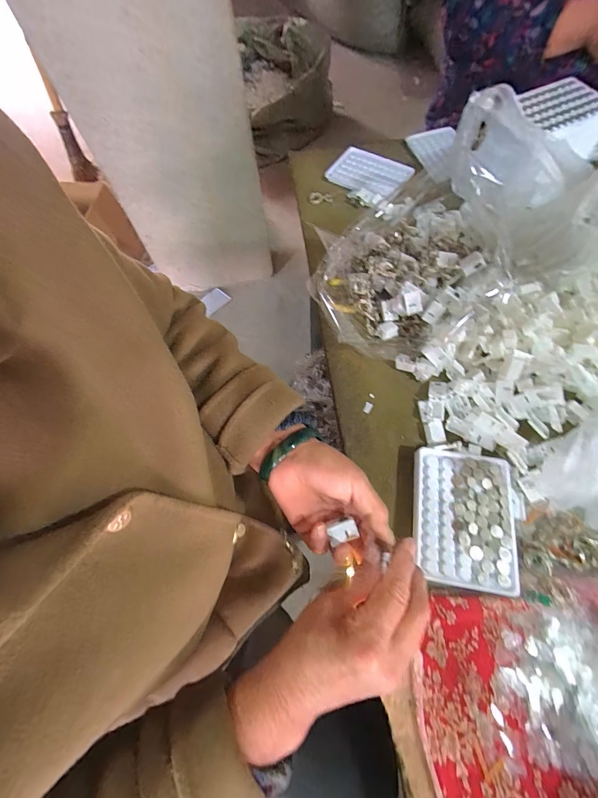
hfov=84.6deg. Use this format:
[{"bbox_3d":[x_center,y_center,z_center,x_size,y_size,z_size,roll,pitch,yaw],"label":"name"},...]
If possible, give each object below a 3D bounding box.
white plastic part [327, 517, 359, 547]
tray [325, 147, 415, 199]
[{"bbox_3d":[0.038,0.117,0.287,0.026,0.004,0.020,-18,103,-1],"label":"white plastic part"},{"bbox_3d":[0.122,-0.397,0.576,0.127,0.014,0.092,31,71,15],"label":"tray"}]

